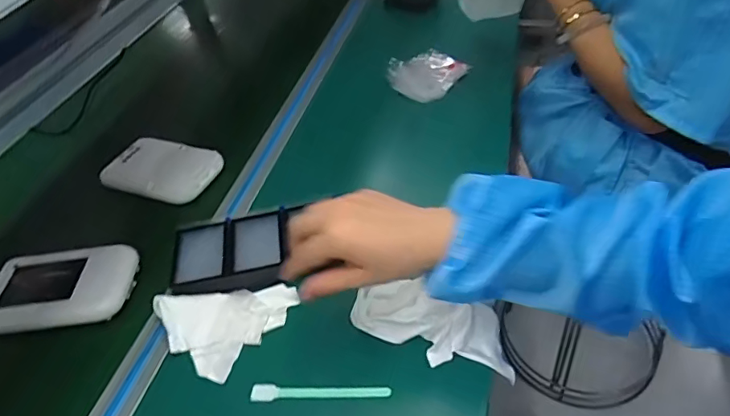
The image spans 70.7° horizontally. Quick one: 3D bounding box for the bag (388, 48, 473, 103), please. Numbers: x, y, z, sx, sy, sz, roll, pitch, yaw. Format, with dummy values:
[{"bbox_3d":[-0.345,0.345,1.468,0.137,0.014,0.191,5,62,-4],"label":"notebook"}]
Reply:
[{"bbox_3d":[0.090,-0.203,0.781,0.111,0.023,0.106,24,51,28],"label":"bag"}]

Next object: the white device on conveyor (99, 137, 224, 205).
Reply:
[{"bbox_3d":[-0.270,-0.053,0.688,0.148,0.024,0.091,9,46,16],"label":"white device on conveyor"}]

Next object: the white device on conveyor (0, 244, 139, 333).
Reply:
[{"bbox_3d":[-0.327,0.084,0.551,0.150,0.021,0.090,-7,43,-1],"label":"white device on conveyor"}]

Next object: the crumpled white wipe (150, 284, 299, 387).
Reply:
[{"bbox_3d":[-0.139,0.098,0.510,0.103,0.016,0.113,28,53,31],"label":"crumpled white wipe"}]

